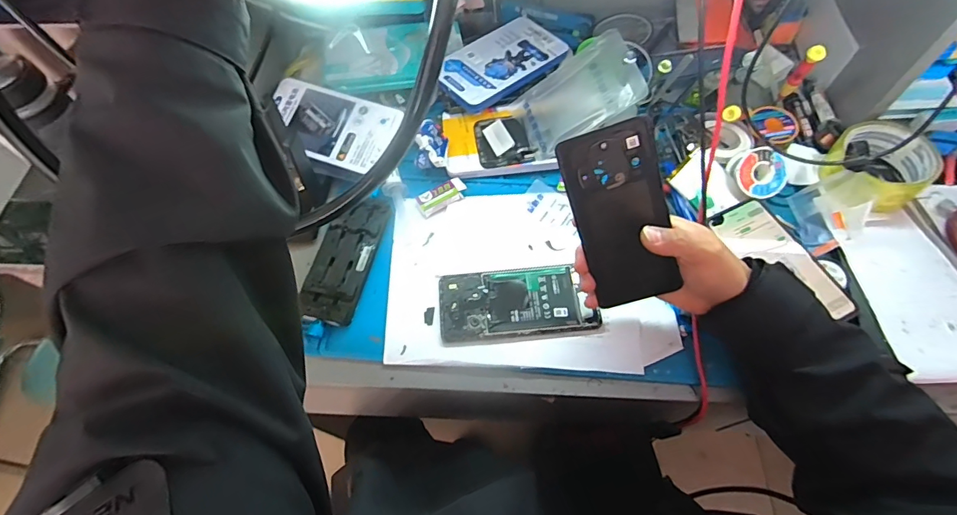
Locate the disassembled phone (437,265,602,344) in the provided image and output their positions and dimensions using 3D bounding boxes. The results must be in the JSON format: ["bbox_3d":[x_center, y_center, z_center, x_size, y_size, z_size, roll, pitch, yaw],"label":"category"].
[{"bbox_3d":[0.039,0.047,0.485,0.158,0.010,0.072,-6,61,-1],"label":"disassembled phone"}]

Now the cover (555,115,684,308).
[{"bbox_3d":[0.119,-0.032,0.382,0.072,0.151,0.005,-16,19,13],"label":"cover"}]

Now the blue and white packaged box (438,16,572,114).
[{"bbox_3d":[0.029,-0.252,0.593,0.175,0.021,0.099,-41,68,-18],"label":"blue and white packaged box"}]

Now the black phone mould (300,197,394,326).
[{"bbox_3d":[-0.145,-0.002,0.511,0.065,0.018,0.154,12,63,8],"label":"black phone mould"}]

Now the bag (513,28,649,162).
[{"bbox_3d":[0.113,-0.179,0.524,0.140,0.009,0.102,-32,68,31],"label":"bag"}]

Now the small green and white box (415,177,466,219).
[{"bbox_3d":[-0.043,-0.072,0.545,0.059,0.015,0.027,-29,64,-13],"label":"small green and white box"}]

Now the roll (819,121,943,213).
[{"bbox_3d":[0.429,-0.092,0.484,0.105,0.053,0.105,-1,62,2],"label":"roll"}]

